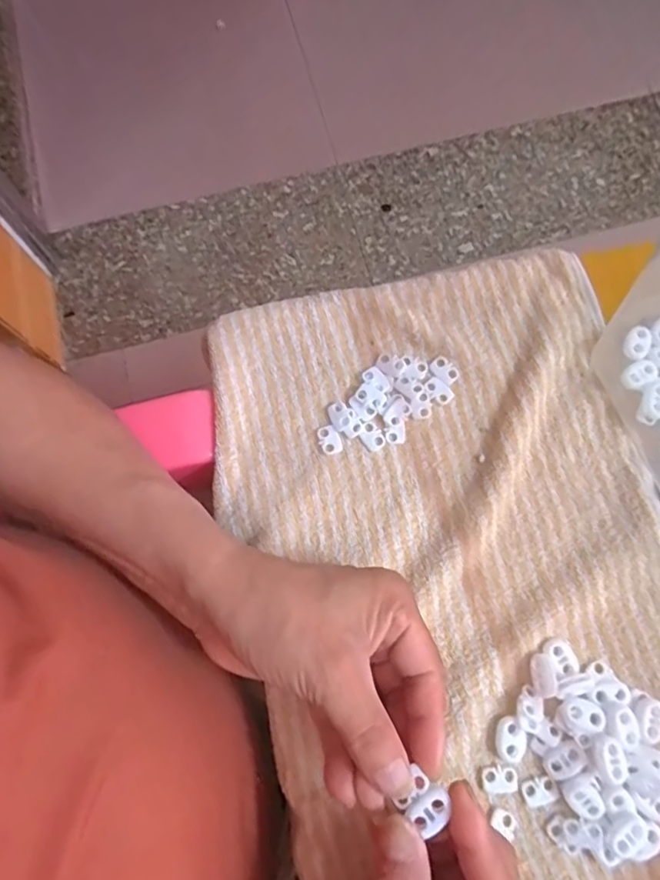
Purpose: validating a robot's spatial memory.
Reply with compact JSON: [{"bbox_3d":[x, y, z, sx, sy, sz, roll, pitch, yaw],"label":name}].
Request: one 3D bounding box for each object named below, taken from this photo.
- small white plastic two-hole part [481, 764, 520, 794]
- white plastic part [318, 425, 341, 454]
[{"bbox_3d":[0.090,0.180,0.292,0.019,0.004,0.013,-1,76,0],"label":"small white plastic two-hole part"},{"bbox_3d":[0.000,0.000,0.339,0.013,0.004,0.018,-28,78,-7],"label":"white plastic part"}]

